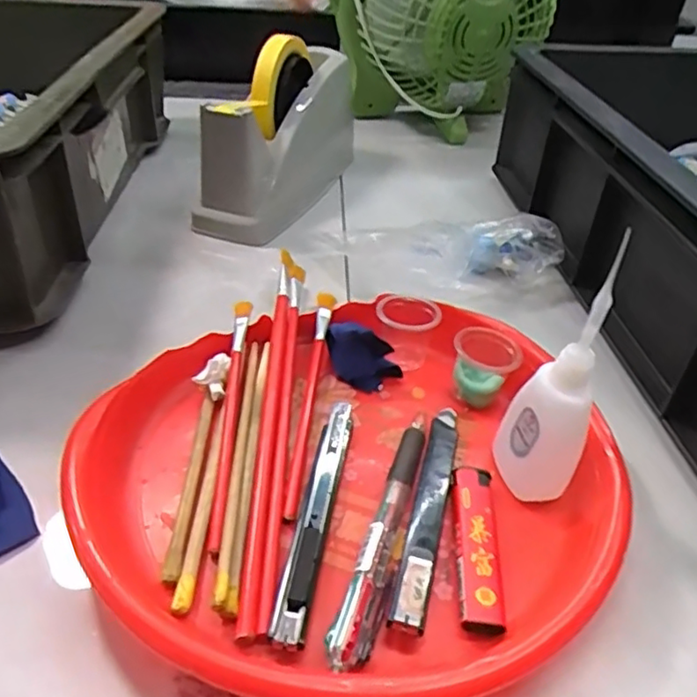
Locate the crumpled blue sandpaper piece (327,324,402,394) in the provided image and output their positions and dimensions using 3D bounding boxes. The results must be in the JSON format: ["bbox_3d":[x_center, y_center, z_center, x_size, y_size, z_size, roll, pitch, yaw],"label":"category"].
[{"bbox_3d":[0.004,0.002,0.369,0.048,0.023,0.028,25,44,23],"label":"crumpled blue sandpaper piece"}]

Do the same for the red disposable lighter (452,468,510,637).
[{"bbox_3d":[0.058,0.088,0.283,0.019,0.008,0.079,5,40,2],"label":"red disposable lighter"}]

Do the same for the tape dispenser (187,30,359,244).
[{"bbox_3d":[-0.055,-0.200,0.559,0.075,0.117,0.231,14,41,13],"label":"tape dispenser"}]

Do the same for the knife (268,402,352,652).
[{"bbox_3d":[-0.015,0.073,0.295,0.015,0.008,0.135,8,40,5],"label":"knife"}]

